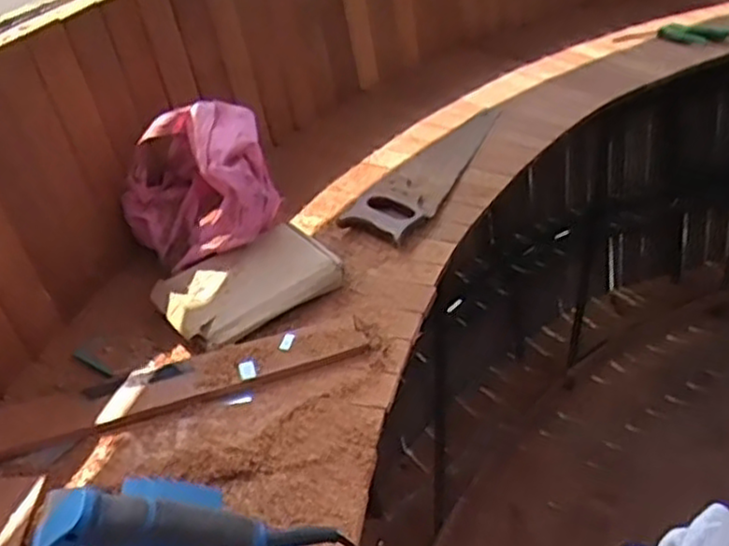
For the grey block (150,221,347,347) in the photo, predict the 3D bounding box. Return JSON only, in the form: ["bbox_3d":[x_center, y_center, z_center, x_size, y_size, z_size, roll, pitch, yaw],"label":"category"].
[{"bbox_3d":[-0.143,0.011,0.930,0.209,0.032,0.138,-26,42,-28],"label":"grey block"}]

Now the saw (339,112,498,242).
[{"bbox_3d":[0.116,-0.188,1.215,0.108,0.034,0.503,14,40,22],"label":"saw"}]

